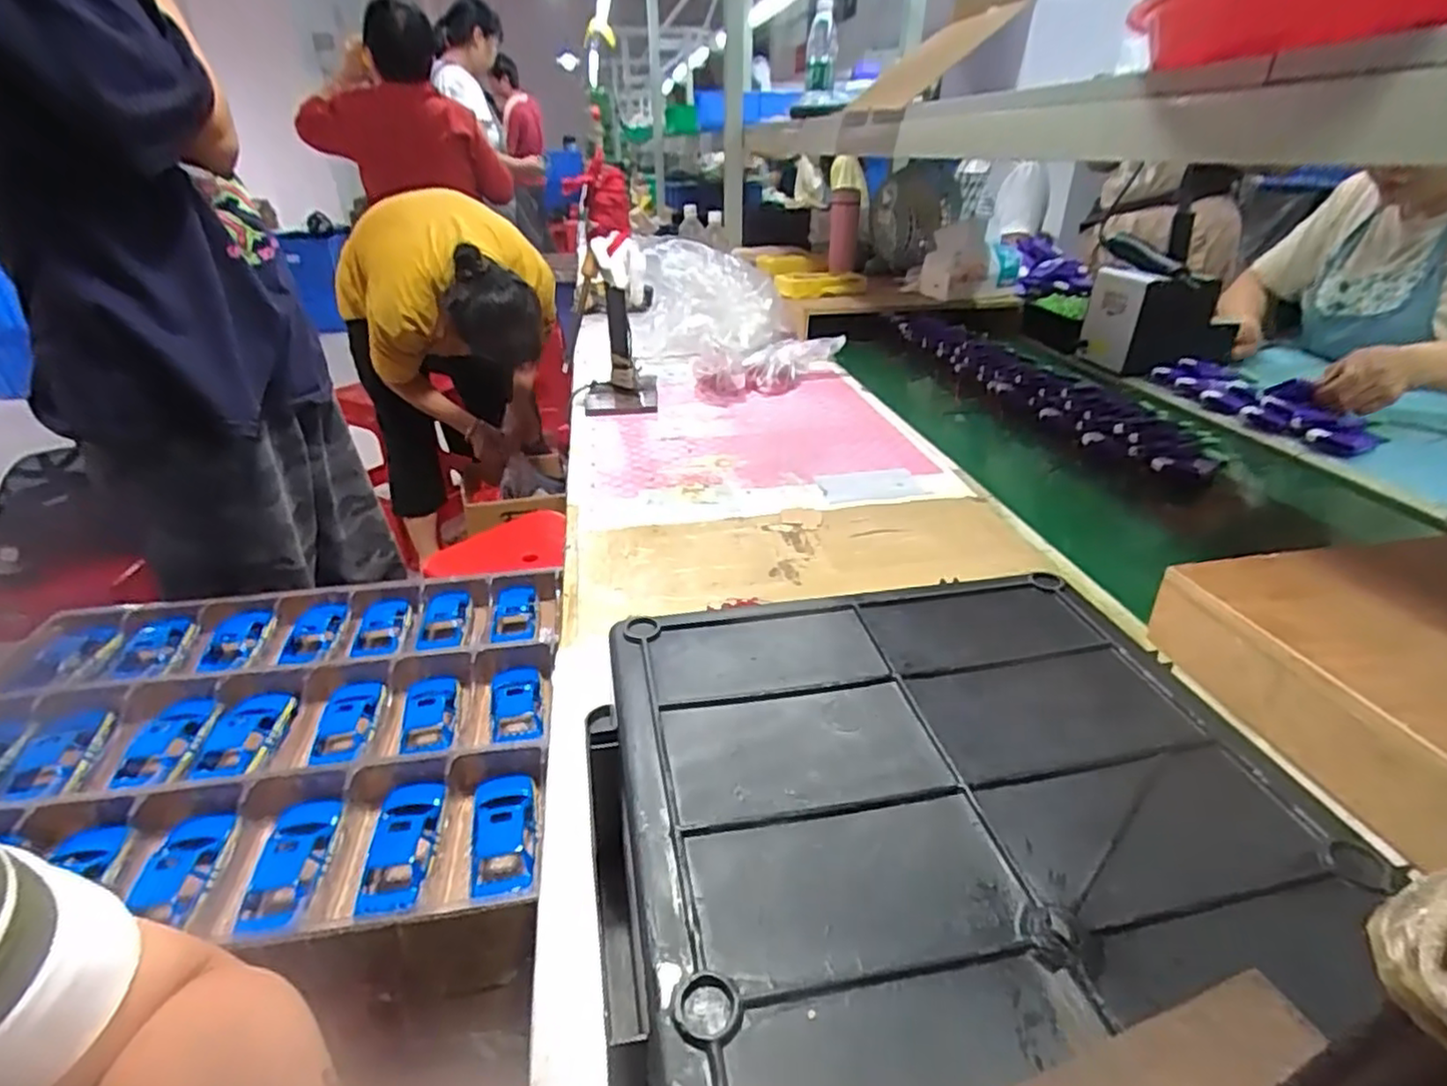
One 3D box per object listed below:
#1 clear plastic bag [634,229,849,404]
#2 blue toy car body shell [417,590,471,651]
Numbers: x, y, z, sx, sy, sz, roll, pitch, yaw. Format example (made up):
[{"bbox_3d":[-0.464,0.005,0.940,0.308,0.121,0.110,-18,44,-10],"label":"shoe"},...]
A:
[{"bbox_3d":[0.013,-0.364,1.111,0.263,0.167,0.334,-11,31,-17],"label":"clear plastic bag"},{"bbox_3d":[-0.334,0.091,0.837,0.047,0.026,0.073,5,52,-10],"label":"blue toy car body shell"}]

